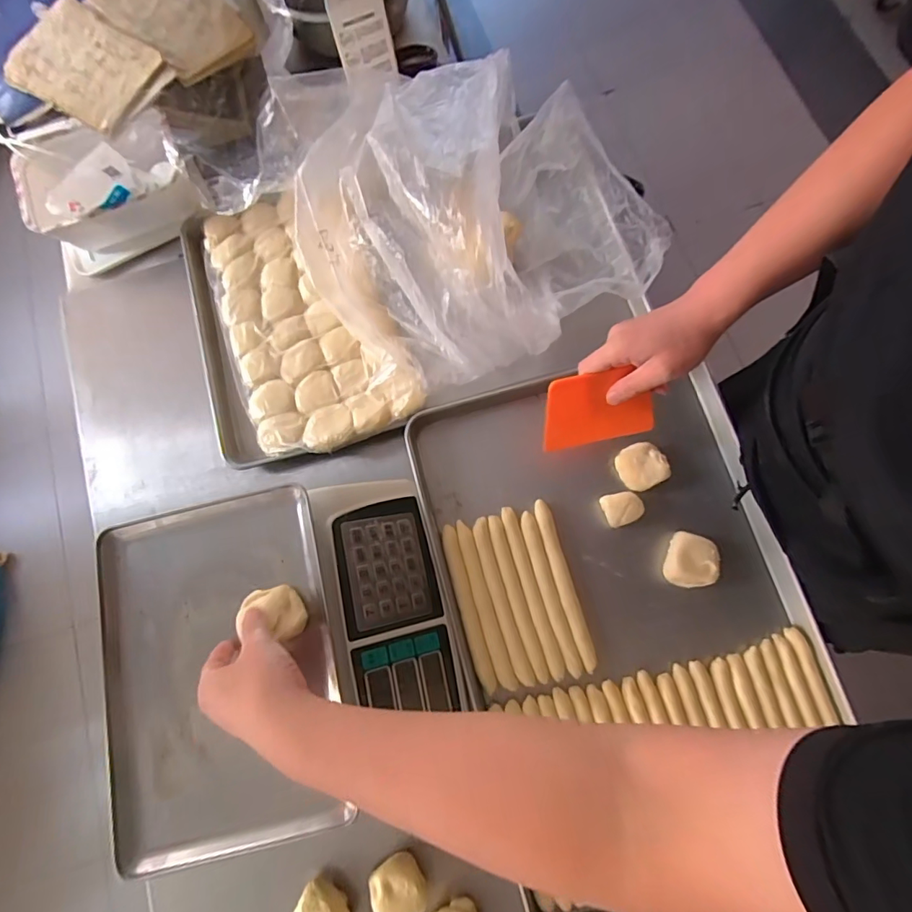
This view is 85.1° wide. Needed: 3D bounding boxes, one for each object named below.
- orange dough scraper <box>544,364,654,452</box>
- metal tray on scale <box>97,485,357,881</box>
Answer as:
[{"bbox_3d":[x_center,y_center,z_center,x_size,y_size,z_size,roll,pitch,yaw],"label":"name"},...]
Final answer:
[{"bbox_3d":[0.162,-0.055,0.565,0.124,0.092,0.010,-11,36,4],"label":"orange dough scraper"},{"bbox_3d":[-0.243,0.213,0.502,0.234,0.029,0.324,-12,77,-2],"label":"metal tray on scale"}]

